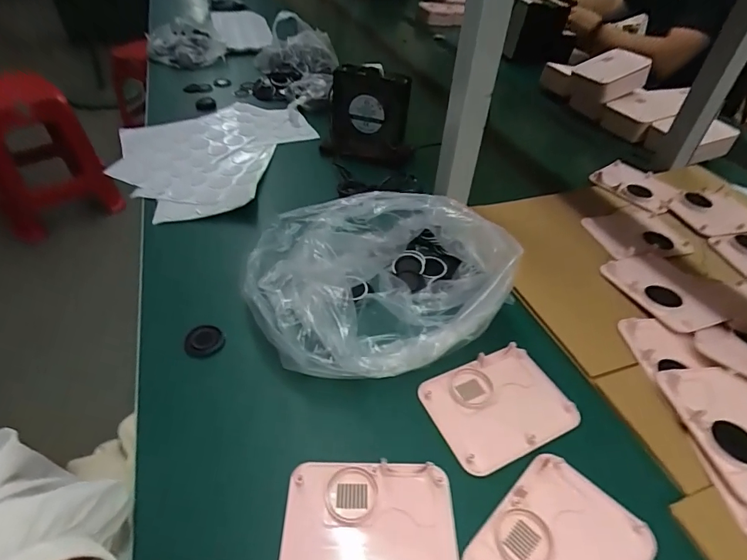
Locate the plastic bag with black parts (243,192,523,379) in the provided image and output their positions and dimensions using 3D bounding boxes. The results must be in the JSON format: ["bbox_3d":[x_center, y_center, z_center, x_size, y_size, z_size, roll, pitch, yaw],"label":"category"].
[{"bbox_3d":[-0.002,-0.012,0.444,0.258,0.109,0.216,-1,43,-5],"label":"plastic bag with black parts"}]

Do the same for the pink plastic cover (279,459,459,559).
[{"bbox_3d":[-0.003,0.185,0.321,0.126,0.007,0.097,1,43,-2],"label":"pink plastic cover"}]

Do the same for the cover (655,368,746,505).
[{"bbox_3d":[0.325,0.130,0.378,0.088,0.014,0.123,-3,44,-3],"label":"cover"}]

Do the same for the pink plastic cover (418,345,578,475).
[{"bbox_3d":[0.117,0.116,0.402,0.127,0.010,0.096,-18,47,-21],"label":"pink plastic cover"}]

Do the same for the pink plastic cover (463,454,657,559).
[{"bbox_3d":[0.137,0.198,0.314,0.096,0.007,0.123,35,52,29],"label":"pink plastic cover"}]

